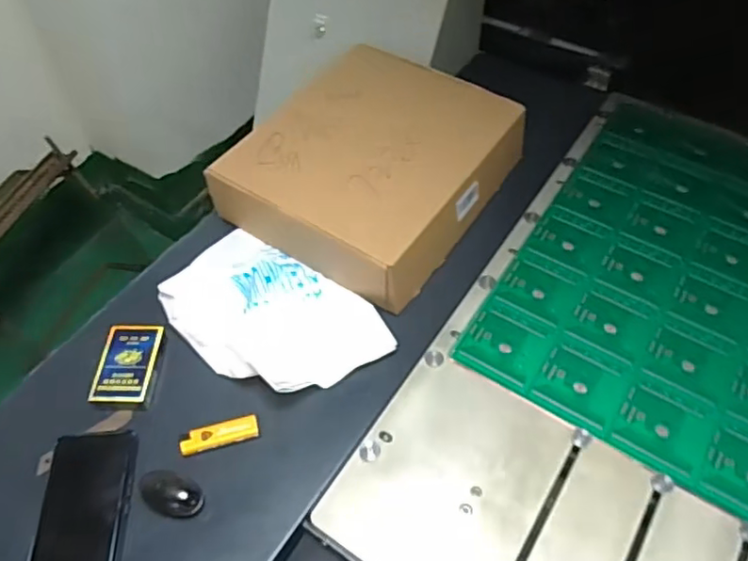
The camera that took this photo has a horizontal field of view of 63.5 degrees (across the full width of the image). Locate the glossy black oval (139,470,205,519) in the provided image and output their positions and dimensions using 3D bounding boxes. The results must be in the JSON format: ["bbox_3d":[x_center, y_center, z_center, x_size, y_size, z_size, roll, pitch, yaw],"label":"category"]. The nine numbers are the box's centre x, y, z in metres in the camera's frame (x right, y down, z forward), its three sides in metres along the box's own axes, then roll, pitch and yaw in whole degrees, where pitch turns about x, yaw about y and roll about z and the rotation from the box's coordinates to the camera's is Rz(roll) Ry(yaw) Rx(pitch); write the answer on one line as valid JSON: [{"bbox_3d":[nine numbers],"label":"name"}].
[{"bbox_3d":[-0.186,0.193,0.553,0.060,0.026,0.035,17,56,14],"label":"glossy black oval"}]

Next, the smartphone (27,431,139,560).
[{"bbox_3d":[-0.264,0.220,0.547,0.077,0.012,0.164,-4,53,-2],"label":"smartphone"}]

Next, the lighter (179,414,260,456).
[{"bbox_3d":[-0.152,0.151,0.595,0.075,0.007,0.025,-14,54,-9],"label":"lighter"}]

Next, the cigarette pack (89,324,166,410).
[{"bbox_3d":[-0.257,0.087,0.633,0.061,0.018,0.093,1,53,2],"label":"cigarette pack"}]

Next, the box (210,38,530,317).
[{"bbox_3d":[0.001,-0.149,0.763,0.271,0.079,0.322,29,59,21],"label":"box"}]

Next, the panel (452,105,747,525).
[{"bbox_3d":[0.367,-0.021,0.711,0.346,0.008,0.531,27,57,19],"label":"panel"}]

